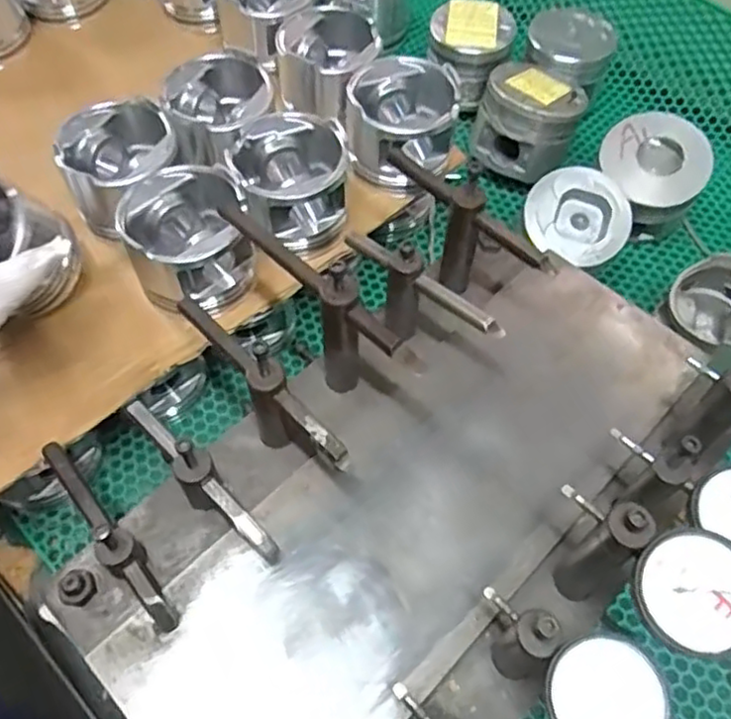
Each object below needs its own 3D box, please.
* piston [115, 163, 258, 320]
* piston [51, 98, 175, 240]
[{"bbox_3d":[-0.135,-0.089,0.534,0.089,0.081,0.095,-24,63,-15],"label":"piston"},{"bbox_3d":[-0.196,-0.155,0.556,0.089,0.059,0.091,1,60,-1],"label":"piston"}]

